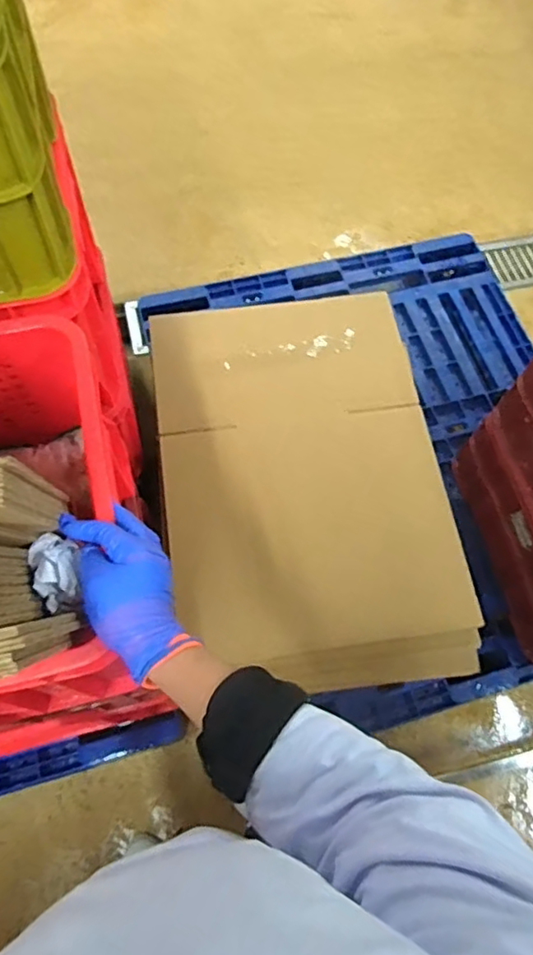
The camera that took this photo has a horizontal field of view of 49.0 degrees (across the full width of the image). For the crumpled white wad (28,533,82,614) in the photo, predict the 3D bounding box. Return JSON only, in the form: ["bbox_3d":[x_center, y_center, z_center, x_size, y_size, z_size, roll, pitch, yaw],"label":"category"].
[{"bbox_3d":[-0.180,0.078,0.496,0.034,0.030,0.064,-8,67,-6],"label":"crumpled white wad"}]

